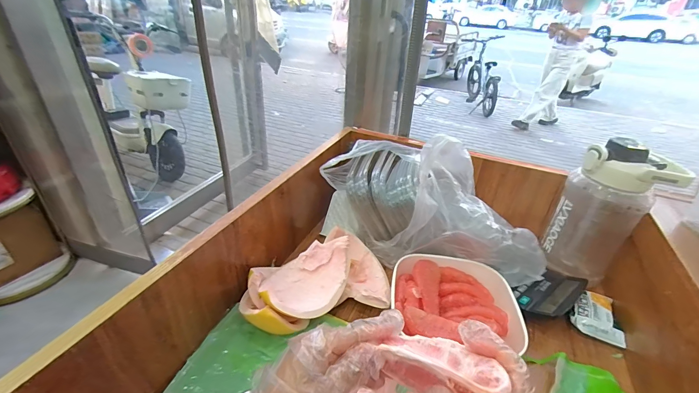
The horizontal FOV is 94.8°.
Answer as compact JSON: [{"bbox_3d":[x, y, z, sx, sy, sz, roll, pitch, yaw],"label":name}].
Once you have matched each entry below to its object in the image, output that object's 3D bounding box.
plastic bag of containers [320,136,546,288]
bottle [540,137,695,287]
[{"bbox_3d":[0.129,0.005,0.515,0.370,0.190,0.157,18,35,21],"label":"plastic bag of containers"},{"bbox_3d":[0.382,0.021,0.486,0.091,0.197,0.108,-13,36,-25],"label":"bottle"}]

